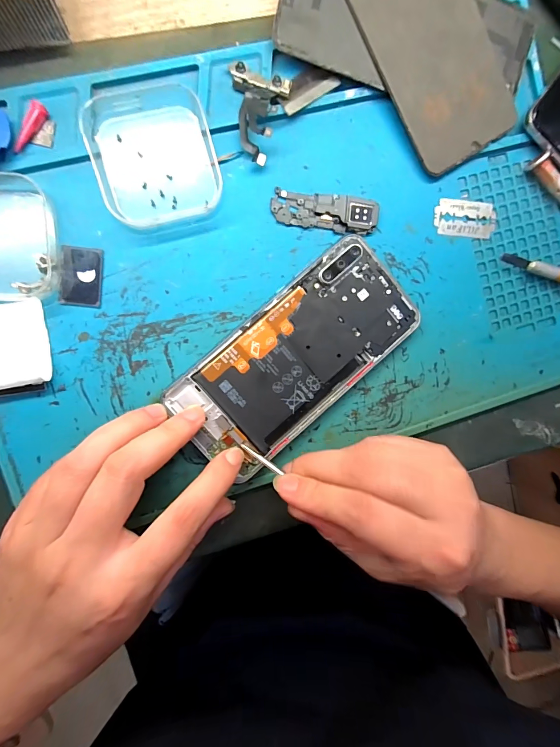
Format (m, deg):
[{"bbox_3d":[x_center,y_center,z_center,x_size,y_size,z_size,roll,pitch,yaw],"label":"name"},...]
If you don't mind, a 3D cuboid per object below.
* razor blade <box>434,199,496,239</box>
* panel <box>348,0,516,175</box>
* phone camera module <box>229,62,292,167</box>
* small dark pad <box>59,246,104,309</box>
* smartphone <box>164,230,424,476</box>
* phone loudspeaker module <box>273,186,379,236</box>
[{"bbox_3d":[0.119,-0.100,0.219,0.042,0.004,0.022,2,94,-8],"label":"razor blade"},{"bbox_3d":[0.082,-0.199,0.197,0.068,0.004,0.148,-33,102,-2],"label":"panel"},{"bbox_3d":[-0.016,-0.147,0.196,0.033,0.007,0.048,17,92,-8],"label":"phone camera module"},{"bbox_3d":[-0.111,-0.054,0.191,0.021,0.004,0.032,5,94,-8],"label":"small dark pad"},{"bbox_3d":[0.012,-0.012,0.208,0.154,0.008,0.073,-41,98,-3],"label":"smartphone"},{"bbox_3d":[0.028,-0.097,0.207,0.064,0.004,0.021,3,94,-8],"label":"phone loudspeaker module"}]

